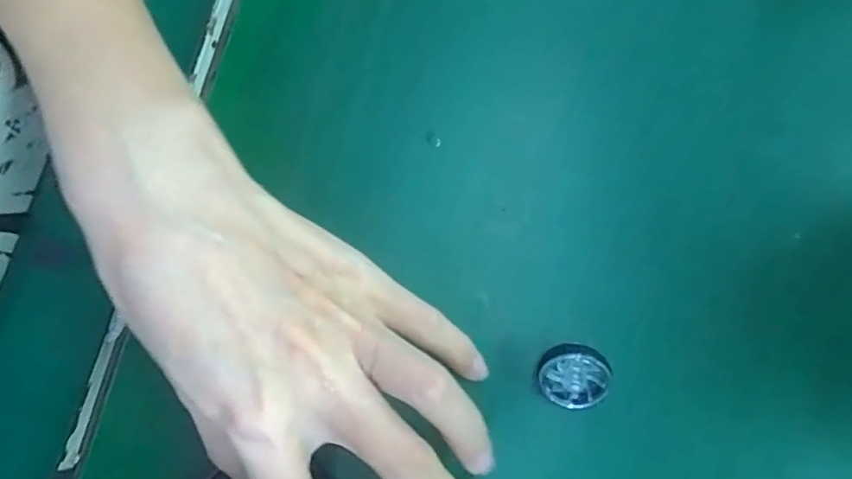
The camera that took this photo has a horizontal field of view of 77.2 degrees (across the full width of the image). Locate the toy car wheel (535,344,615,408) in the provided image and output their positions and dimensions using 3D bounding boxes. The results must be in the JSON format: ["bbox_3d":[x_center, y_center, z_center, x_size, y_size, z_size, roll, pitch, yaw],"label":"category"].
[{"bbox_3d":[0.054,0.051,0.197,0.026,0.004,0.028,15,116,7],"label":"toy car wheel"}]

